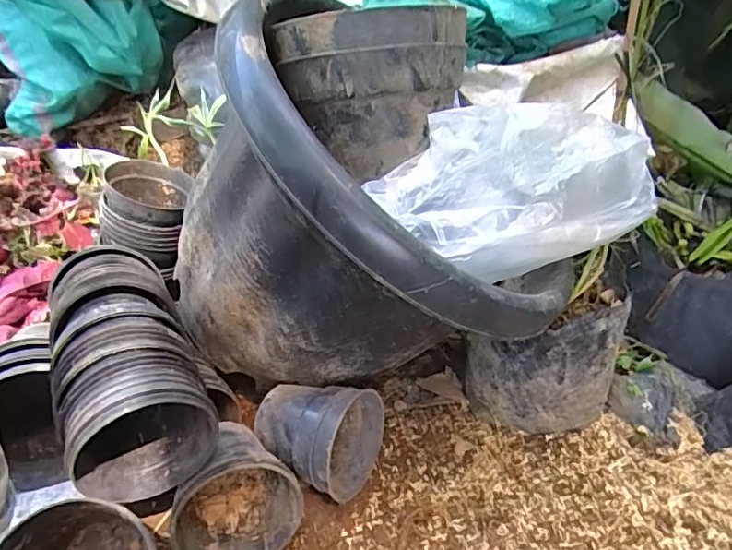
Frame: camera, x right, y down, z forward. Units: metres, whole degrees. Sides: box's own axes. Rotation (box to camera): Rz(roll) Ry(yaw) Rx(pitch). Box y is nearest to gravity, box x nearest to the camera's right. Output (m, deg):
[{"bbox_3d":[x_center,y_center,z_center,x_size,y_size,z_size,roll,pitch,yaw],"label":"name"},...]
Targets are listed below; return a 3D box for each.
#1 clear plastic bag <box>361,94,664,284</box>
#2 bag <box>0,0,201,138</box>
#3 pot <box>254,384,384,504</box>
[{"bbox_3d":[0.153,-0.097,0.553,0.275,0.123,0.135,-9,46,-15],"label":"clear plastic bag"},{"bbox_3d":[-0.481,-0.361,0.900,0.361,0.252,0.091,0,45,-6],"label":"bag"},{"bbox_3d":[-0.053,0.188,0.636,0.115,0.119,0.117,7,62,35],"label":"pot"}]

